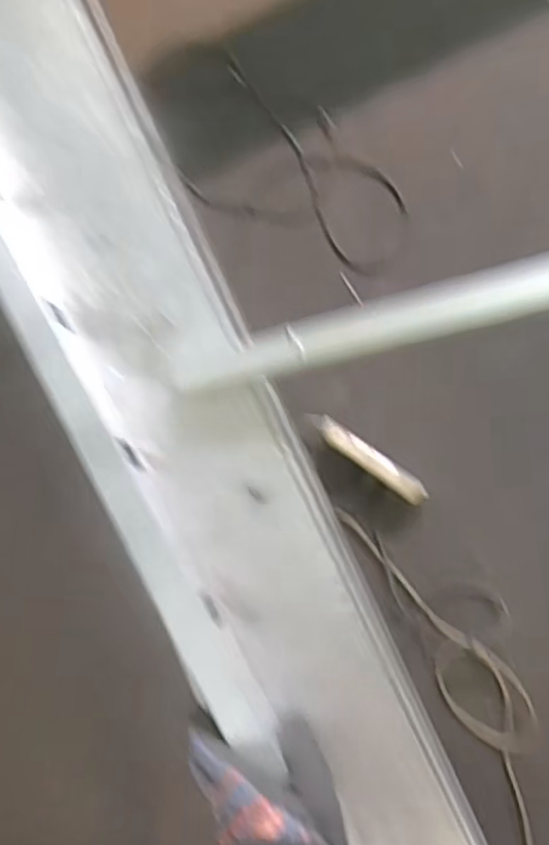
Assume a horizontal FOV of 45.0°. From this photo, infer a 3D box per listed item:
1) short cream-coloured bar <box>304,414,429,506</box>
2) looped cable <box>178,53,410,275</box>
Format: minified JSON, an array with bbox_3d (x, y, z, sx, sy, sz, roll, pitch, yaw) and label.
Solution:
[{"bbox_3d":[0.155,0.060,1.110,0.225,0.050,0.041,36,90,11],"label":"short cream-coloured bar"},{"bbox_3d":[0.036,-0.431,1.219,0.457,0.048,0.236,39,95,9],"label":"looped cable"}]

